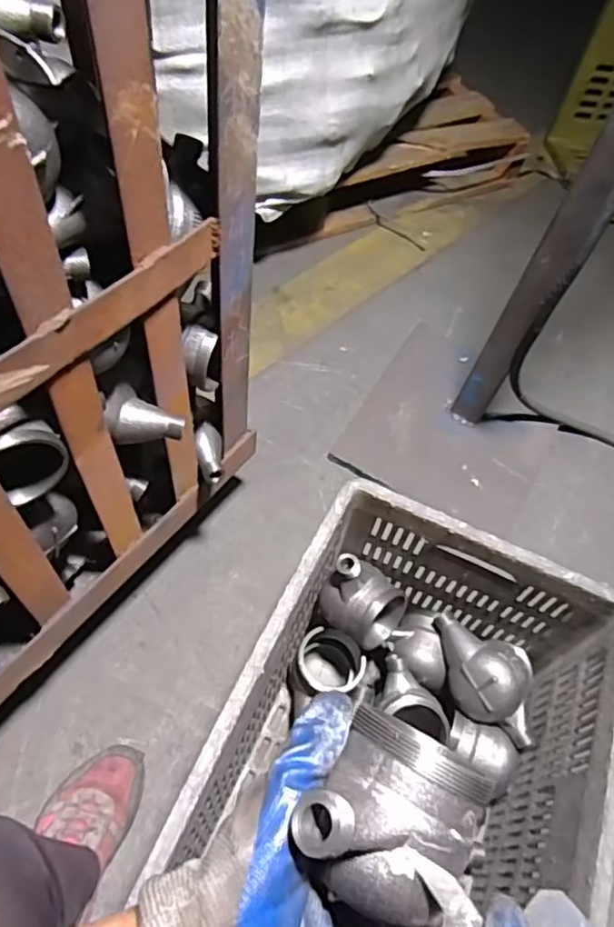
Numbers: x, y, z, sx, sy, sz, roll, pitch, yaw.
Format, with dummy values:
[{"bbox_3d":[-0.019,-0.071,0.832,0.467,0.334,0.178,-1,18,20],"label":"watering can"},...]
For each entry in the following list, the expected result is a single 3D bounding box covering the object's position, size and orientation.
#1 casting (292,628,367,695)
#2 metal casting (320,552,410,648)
[{"bbox_3d":[0.023,0.254,0.752,0.078,0.084,0.072,24,56,10],"label":"casting"},{"bbox_3d":[0.067,0.155,0.715,0.090,0.095,0.085,37,60,16],"label":"metal casting"}]

